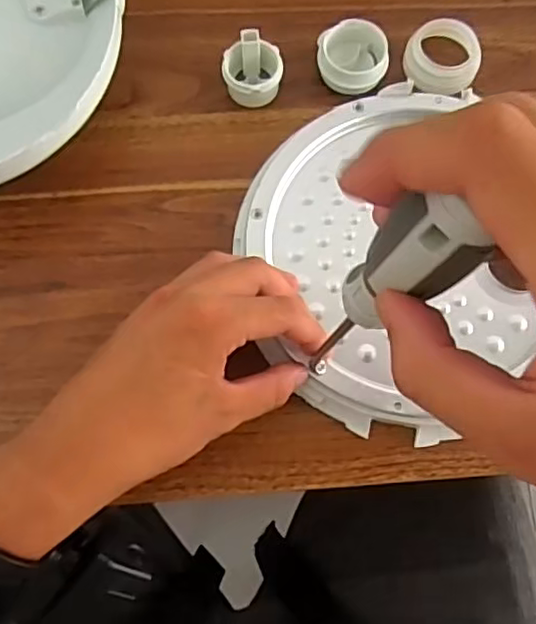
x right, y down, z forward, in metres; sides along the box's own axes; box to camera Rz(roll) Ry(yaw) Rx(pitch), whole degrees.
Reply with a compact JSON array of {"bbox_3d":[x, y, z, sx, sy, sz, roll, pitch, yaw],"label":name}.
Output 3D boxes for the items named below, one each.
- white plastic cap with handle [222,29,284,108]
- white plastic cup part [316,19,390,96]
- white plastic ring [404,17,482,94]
[{"bbox_3d":[-0.009,-0.142,0.373,0.034,0.030,0.031,0,73,-1],"label":"white plastic cap with handle"},{"bbox_3d":[0.052,-0.153,0.383,0.041,0.022,0.039,-6,74,-3],"label":"white plastic cup part"},{"bbox_3d":[0.108,-0.156,0.387,0.046,0.019,0.041,-31,76,-10],"label":"white plastic ring"}]

